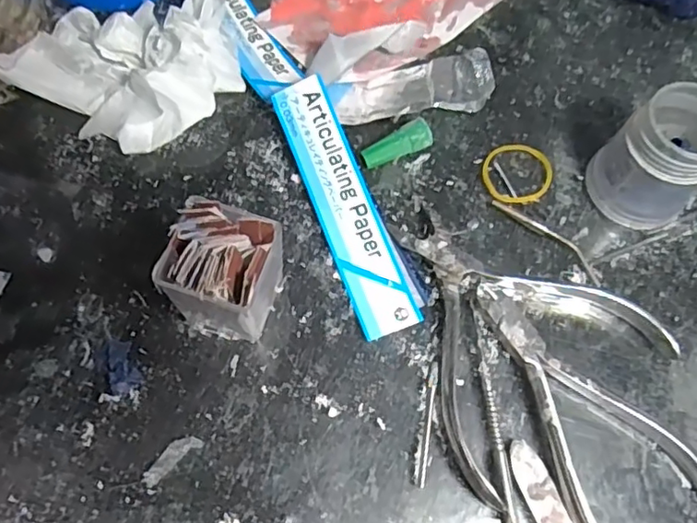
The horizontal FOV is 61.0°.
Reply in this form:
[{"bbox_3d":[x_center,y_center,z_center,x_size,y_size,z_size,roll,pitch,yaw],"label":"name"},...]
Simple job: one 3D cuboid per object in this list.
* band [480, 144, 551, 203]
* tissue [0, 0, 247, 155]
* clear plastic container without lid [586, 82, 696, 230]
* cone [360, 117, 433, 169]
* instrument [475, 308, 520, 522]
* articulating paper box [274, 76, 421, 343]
[{"bbox_3d":[0.078,-0.041,0.273,0.032,0.004,0.031,1,68,-2],"label":"band"},{"bbox_3d":[-0.102,-0.088,0.265,0.104,0.037,0.079,-11,69,-7],"label":"tissue"},{"bbox_3d":[0.133,-0.042,0.250,0.039,0.051,0.040,1,68,-2],"label":"clear plastic container without lid"},{"bbox_3d":[0.021,-0.053,0.269,0.032,0.014,0.012,-17,69,-9],"label":"cone"},{"bbox_3d":[0.058,0.087,0.213,0.007,0.004,0.144,-1,68,-3],"label":"instrument"},{"bbox_3d":[-0.001,-0.024,0.252,0.025,0.011,0.114,-21,76,-4],"label":"articulating paper box"}]

